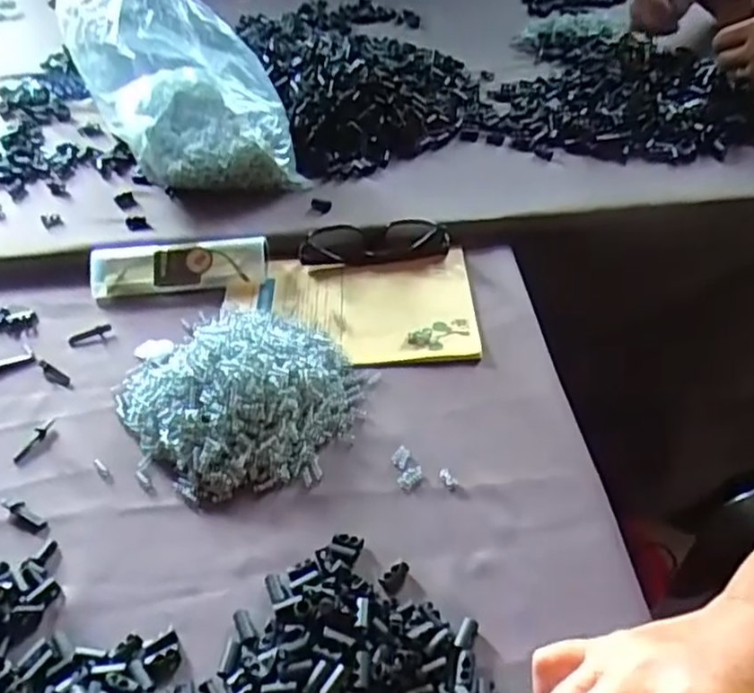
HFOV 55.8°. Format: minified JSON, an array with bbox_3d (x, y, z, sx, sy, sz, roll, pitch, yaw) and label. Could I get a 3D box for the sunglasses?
[{"bbox_3d":[-0.002,-0.093,0.624,0.129,0.032,0.028,-8,44,-2],"label":"sunglasses"}]

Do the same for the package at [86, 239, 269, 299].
[{"bbox_3d":[-0.175,-0.073,0.623,0.152,0.027,0.039,-4,44,1],"label":"package"}]

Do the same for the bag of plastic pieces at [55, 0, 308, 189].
[{"bbox_3d":[-0.195,-0.269,0.696,0.169,0.193,0.221,-18,45,-13],"label":"bag of plastic pieces"}]

